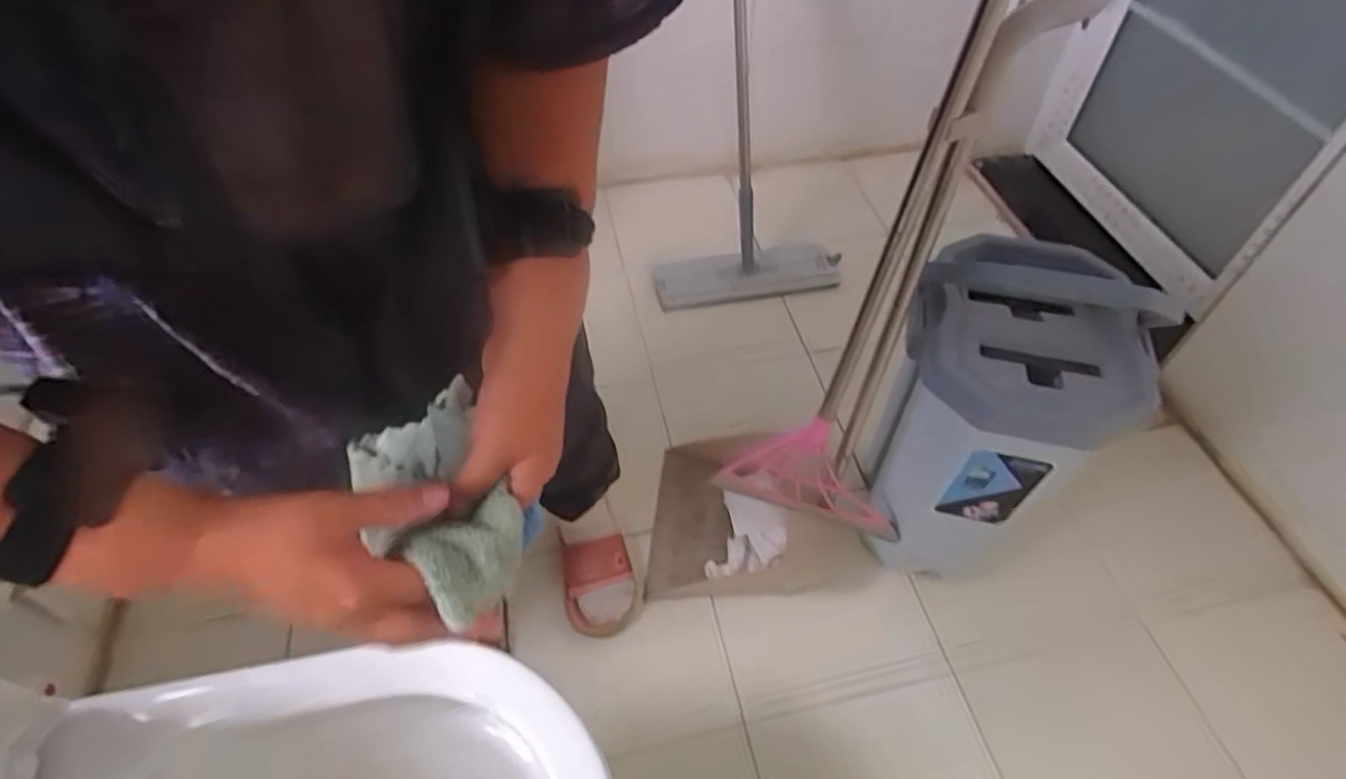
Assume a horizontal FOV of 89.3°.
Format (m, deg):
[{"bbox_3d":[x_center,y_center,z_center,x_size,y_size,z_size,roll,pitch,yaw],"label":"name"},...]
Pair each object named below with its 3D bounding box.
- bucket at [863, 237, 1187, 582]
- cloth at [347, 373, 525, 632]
[{"bbox_3d":[0.377,0.063,0.861,0.225,0.399,0.210,1,50,-1],"label":"bucket"},{"bbox_3d":[-0.139,0.058,0.402,0.083,0.043,0.149,-29,48,-18],"label":"cloth"}]

